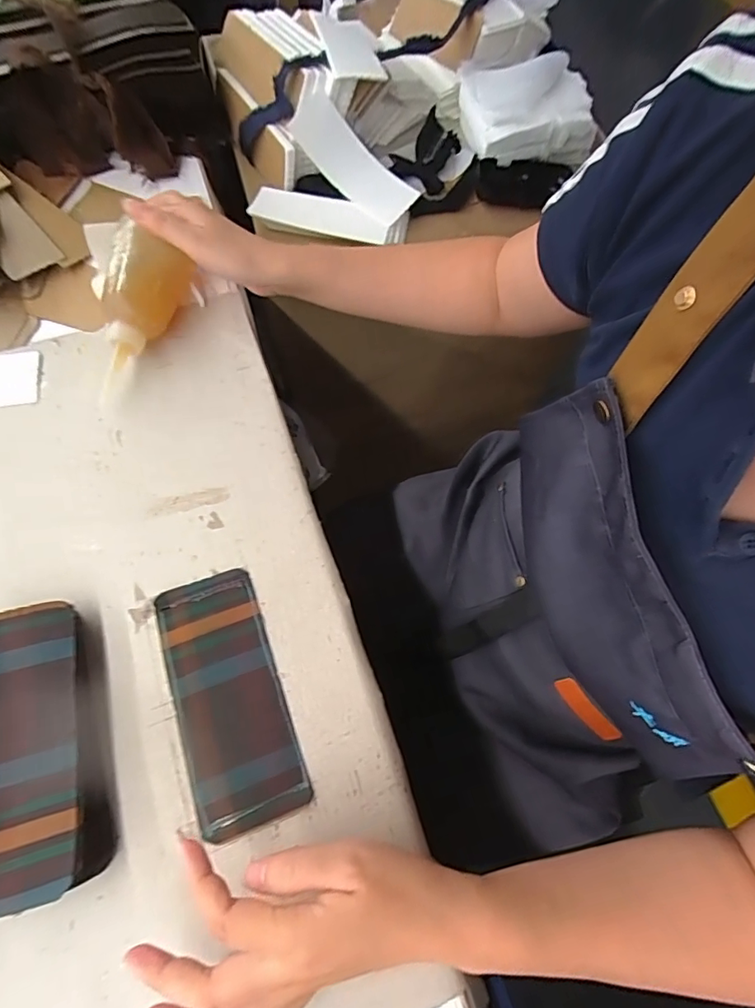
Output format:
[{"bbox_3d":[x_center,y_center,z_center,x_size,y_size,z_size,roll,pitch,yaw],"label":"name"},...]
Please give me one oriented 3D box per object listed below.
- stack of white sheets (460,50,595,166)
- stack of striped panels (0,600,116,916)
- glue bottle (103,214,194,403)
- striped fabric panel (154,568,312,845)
[{"bbox_3d":[0.172,-0.466,0.581,0.142,0.065,0.119,-13,67,-7],"label":"stack of white sheets"},{"bbox_3d":[-0.218,0.150,0.315,0.086,0.026,0.169,-15,68,-8],"label":"stack of striped panels"},{"bbox_3d":[-0.210,-0.167,0.429,0.047,0.054,0.148,20,92,5],"label":"glue bottle"},{"bbox_3d":[-0.103,0.129,0.337,0.070,0.004,0.164,-19,68,-9],"label":"striped fabric panel"}]

